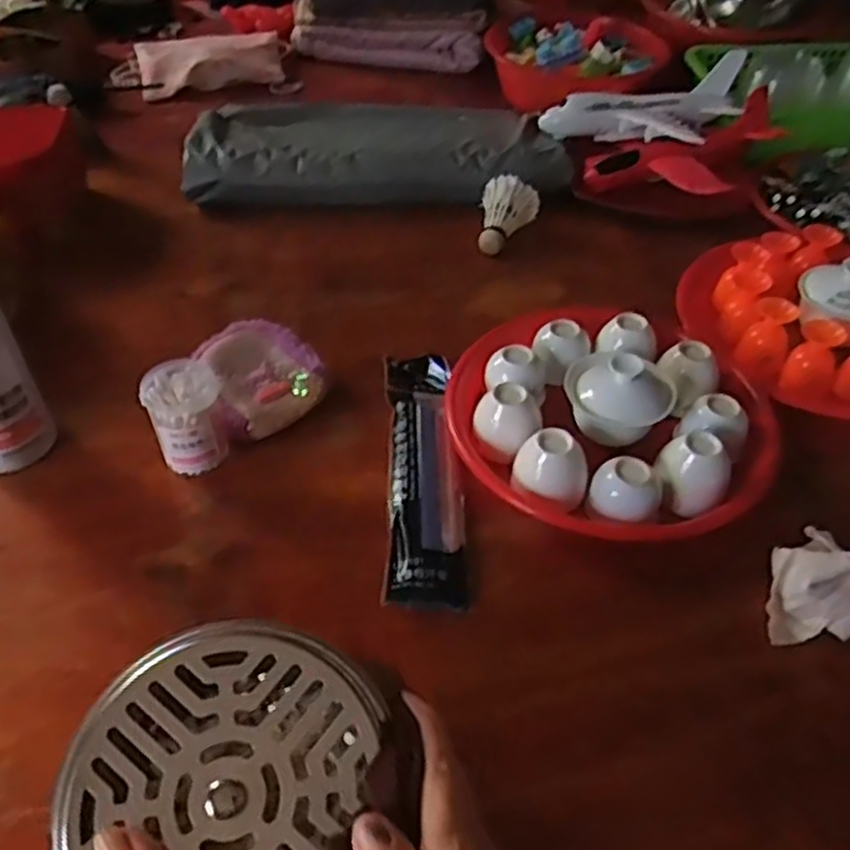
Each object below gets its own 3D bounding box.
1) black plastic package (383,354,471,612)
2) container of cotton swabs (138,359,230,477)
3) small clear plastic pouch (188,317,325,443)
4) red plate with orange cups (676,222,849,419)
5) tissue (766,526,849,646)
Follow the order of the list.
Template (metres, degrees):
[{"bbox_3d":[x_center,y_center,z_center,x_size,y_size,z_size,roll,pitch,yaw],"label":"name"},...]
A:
[{"bbox_3d":[-0.001,0.028,0.594,0.055,0.012,0.242,-1,46,-1],"label":"black plastic package"},{"bbox_3d":[-0.181,-0.003,0.601,0.054,0.073,0.060,-13,47,-12],"label":"container of cotton swabs"},{"bbox_3d":[-0.136,-0.039,0.653,0.103,0.043,0.108,-18,49,-16],"label":"small clear plastic pouch"},{"bbox_3d":[0.364,-0.092,0.704,0.218,0.085,0.198,-8,46,-8],"label":"red plate with orange cups"},{"bbox_3d":[0.262,0.101,0.517,0.077,0.041,0.072,-3,46,-2],"label":"tissue"}]

